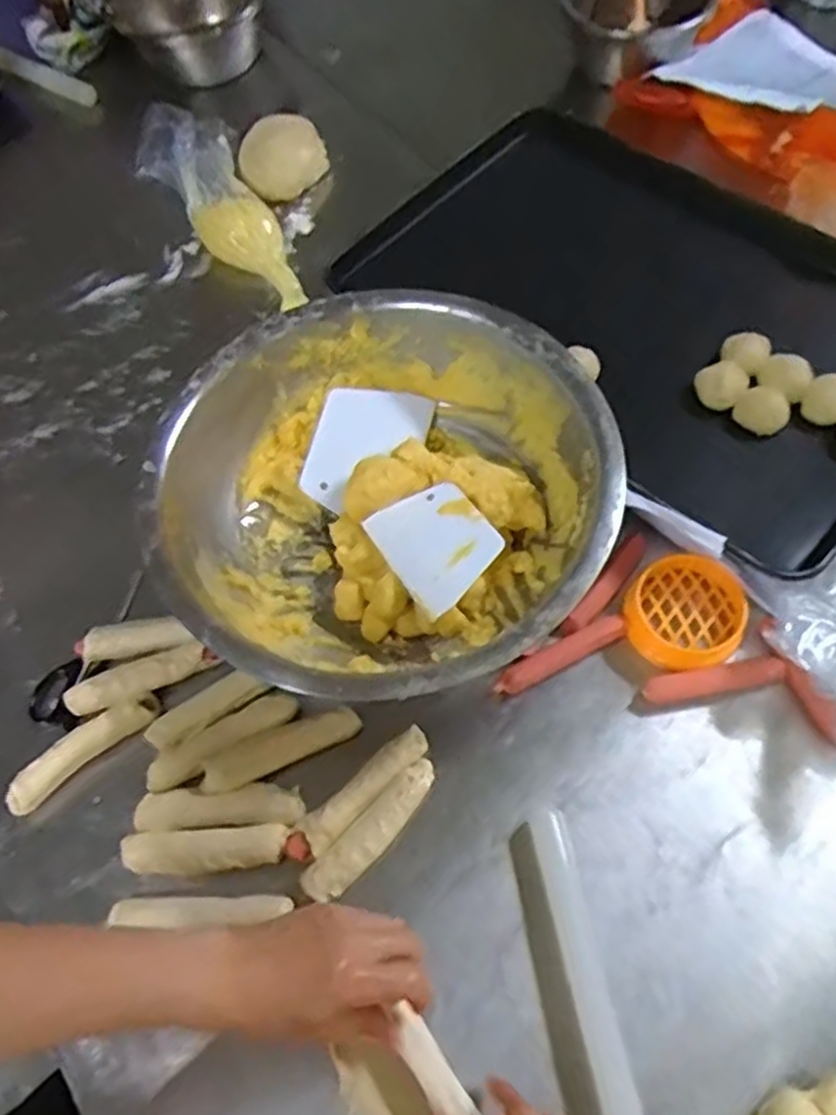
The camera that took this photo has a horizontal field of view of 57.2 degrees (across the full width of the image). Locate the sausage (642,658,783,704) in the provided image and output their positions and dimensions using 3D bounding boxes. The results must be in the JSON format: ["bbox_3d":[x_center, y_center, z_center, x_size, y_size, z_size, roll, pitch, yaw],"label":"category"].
[{"bbox_3d":[0.244,0.101,0.634,0.111,0.018,0.021,-8,64,-2],"label":"sausage"}]

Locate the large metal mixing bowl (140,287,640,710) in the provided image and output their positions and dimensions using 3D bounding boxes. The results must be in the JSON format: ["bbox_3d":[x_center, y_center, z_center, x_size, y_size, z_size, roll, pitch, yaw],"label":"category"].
[{"bbox_3d":[-0.030,-0.057,0.667,0.376,0.093,0.376,-1,64,2],"label":"large metal mixing bowl"}]

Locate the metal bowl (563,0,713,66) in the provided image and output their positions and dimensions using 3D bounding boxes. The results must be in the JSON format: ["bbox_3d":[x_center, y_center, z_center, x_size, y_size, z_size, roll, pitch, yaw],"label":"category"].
[{"bbox_3d":[0.281,-0.704,0.985,0.180,0.062,0.180,5,64,6],"label":"metal bowl"}]

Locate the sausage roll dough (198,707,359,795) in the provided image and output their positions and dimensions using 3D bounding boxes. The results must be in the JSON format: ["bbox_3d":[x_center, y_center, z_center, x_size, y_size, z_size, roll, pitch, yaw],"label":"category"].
[{"bbox_3d":[-0.109,0.150,0.609,0.125,0.020,0.031,-25,66,-10],"label":"sausage roll dough"}]

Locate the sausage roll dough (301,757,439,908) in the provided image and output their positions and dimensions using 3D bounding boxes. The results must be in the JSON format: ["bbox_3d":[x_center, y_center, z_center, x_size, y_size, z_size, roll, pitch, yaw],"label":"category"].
[{"bbox_3d":[-0.032,0.209,0.586,0.127,0.023,0.031,-42,69,-17],"label":"sausage roll dough"}]

